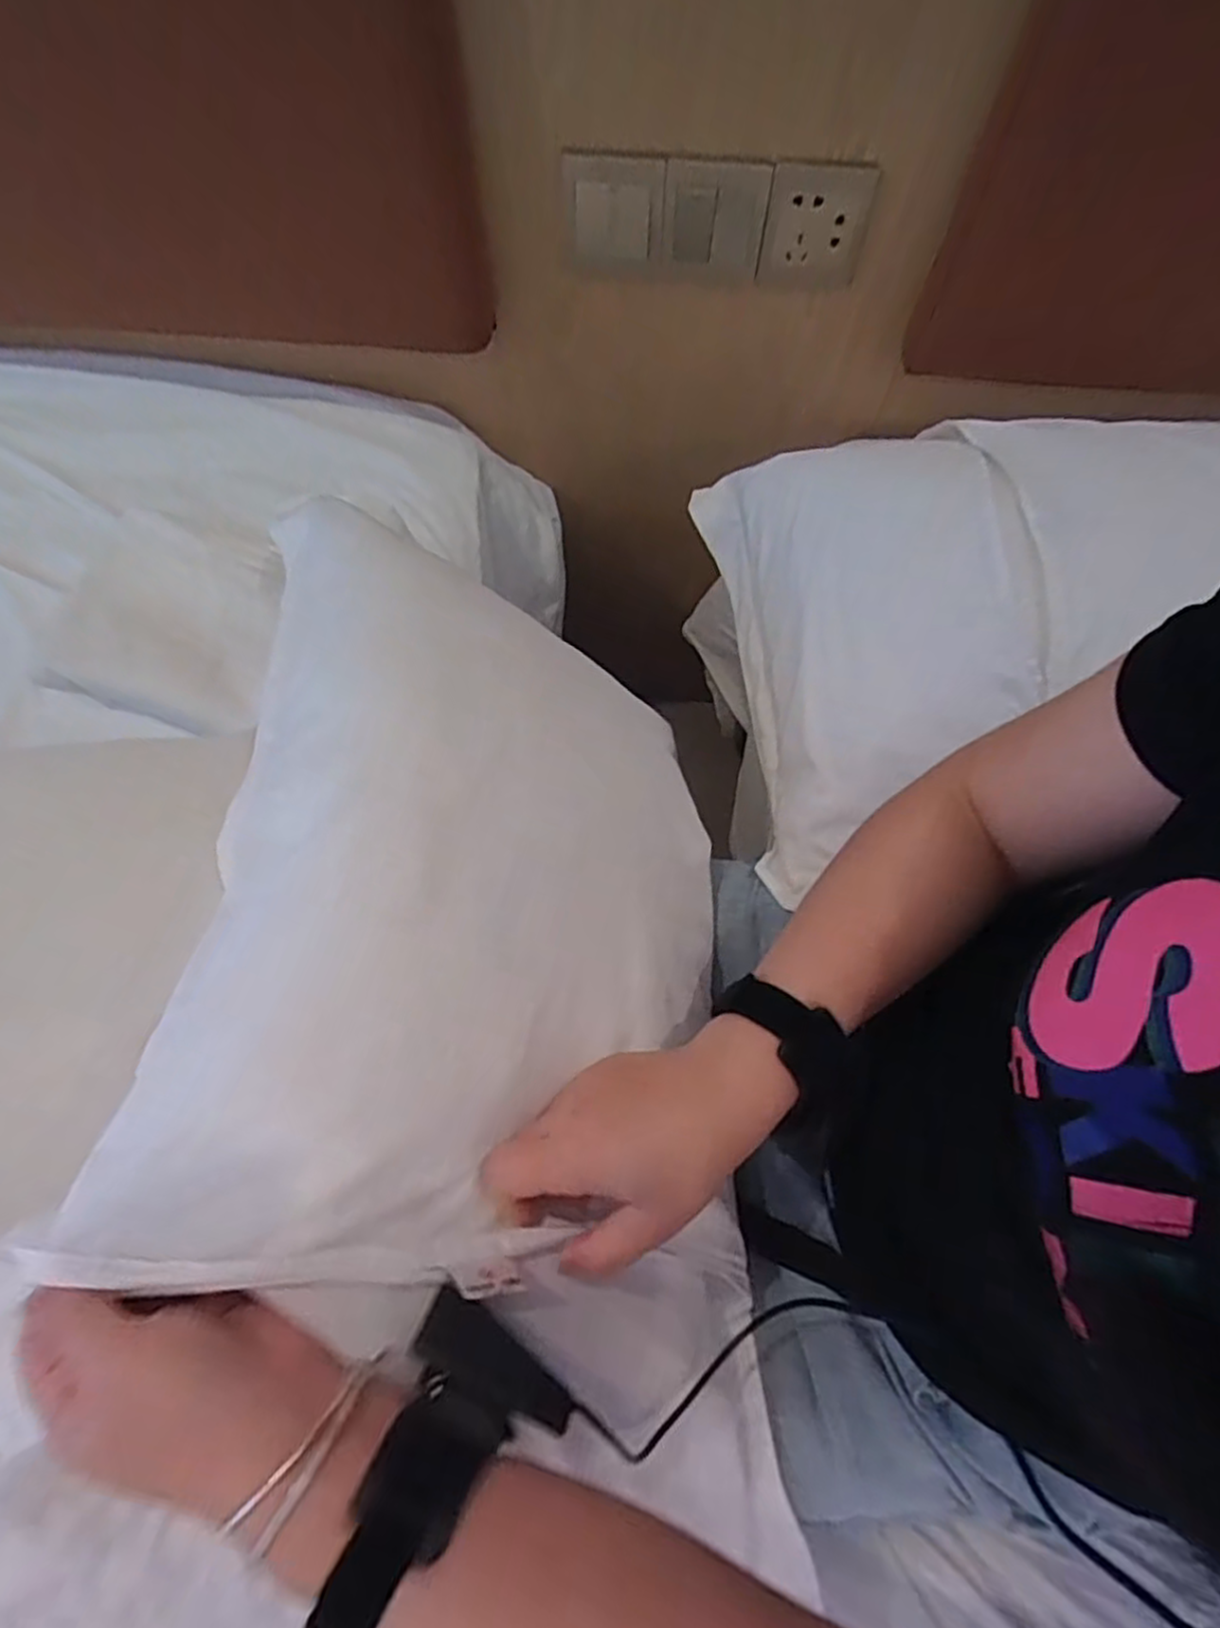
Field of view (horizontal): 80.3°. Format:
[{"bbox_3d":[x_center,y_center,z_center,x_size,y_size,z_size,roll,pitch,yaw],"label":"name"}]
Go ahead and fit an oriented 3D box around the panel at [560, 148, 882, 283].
[{"bbox_3d":[0.092,-0.529,0.645,0.269,0.104,0.018,4,77,-1],"label":"panel"}]

